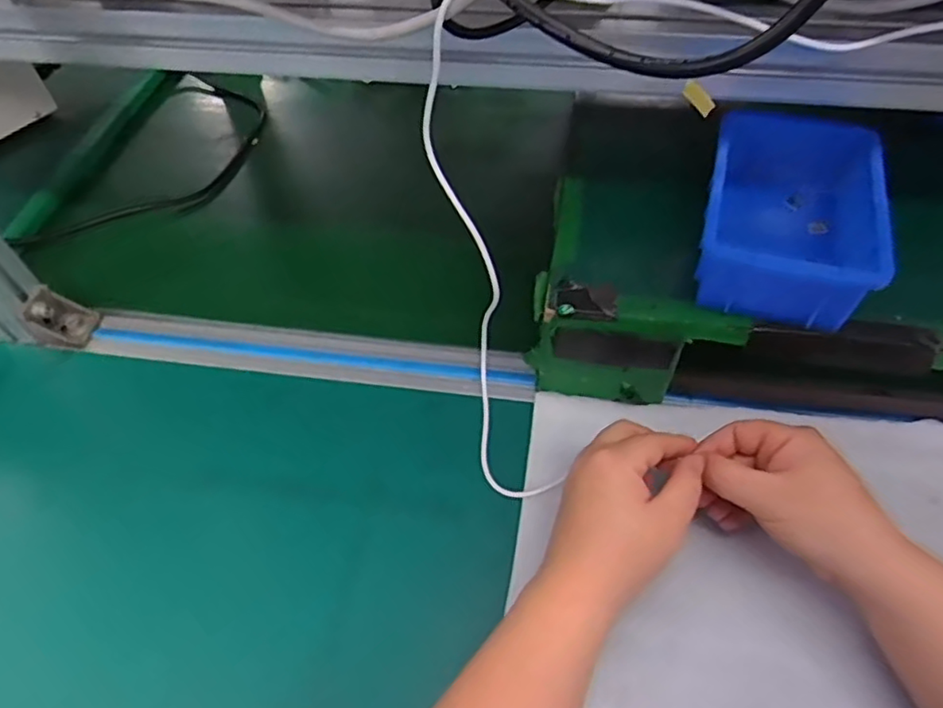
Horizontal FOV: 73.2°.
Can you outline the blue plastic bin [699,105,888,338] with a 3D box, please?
[{"bbox_3d":[0.198,-0.081,0.410,0.096,0.072,0.145,12,56,11],"label":"blue plastic bin"}]

